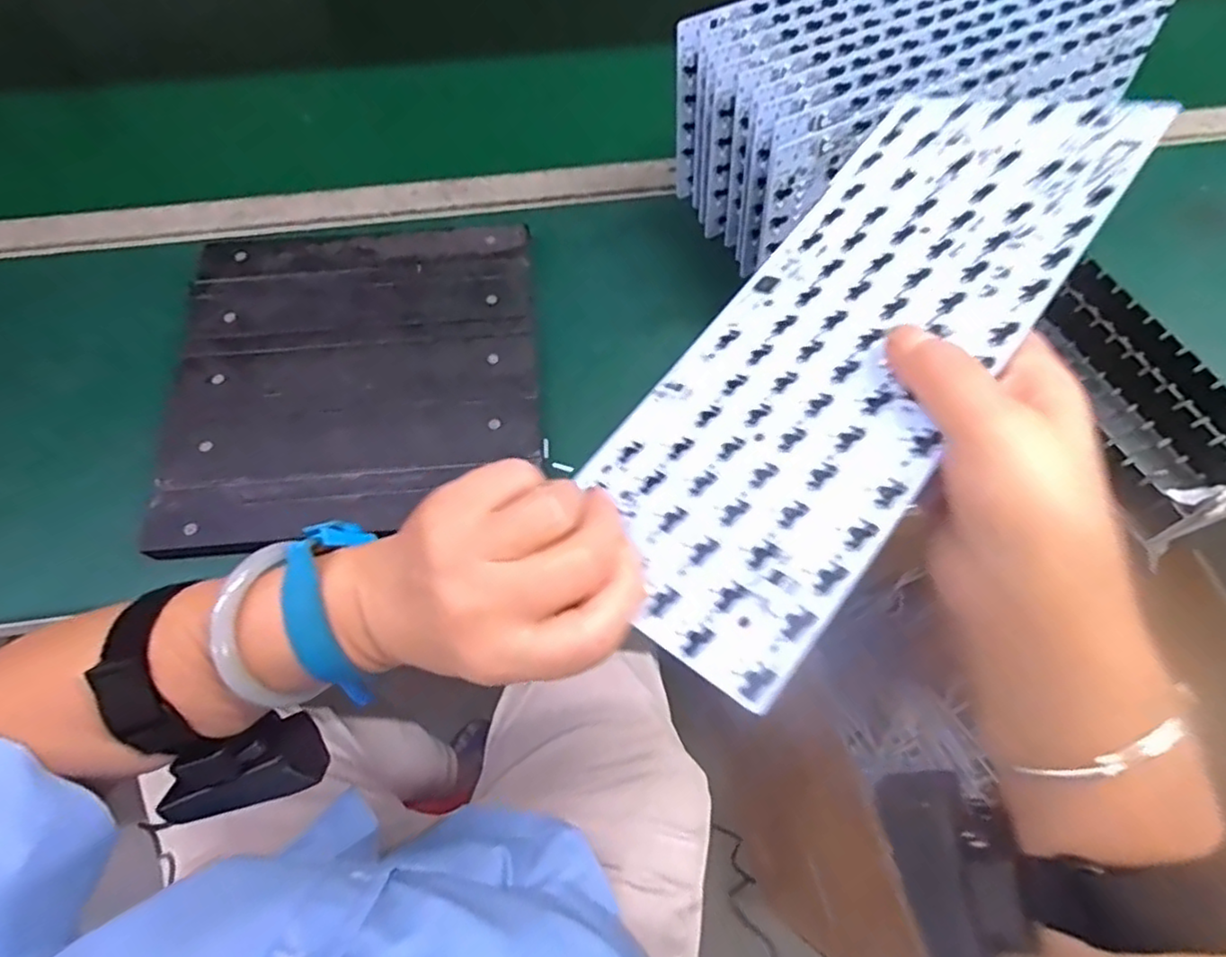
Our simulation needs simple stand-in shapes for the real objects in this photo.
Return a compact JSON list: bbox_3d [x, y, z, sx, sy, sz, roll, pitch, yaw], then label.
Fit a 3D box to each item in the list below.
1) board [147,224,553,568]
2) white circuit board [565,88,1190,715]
[{"bbox_3d":[-0.178,-0.075,0.462,0.245,0.013,0.242,-5,65,-4],"label":"board"},{"bbox_3d":[0.100,-0.063,0.276,0.119,0.004,0.302,29,72,38],"label":"white circuit board"}]

